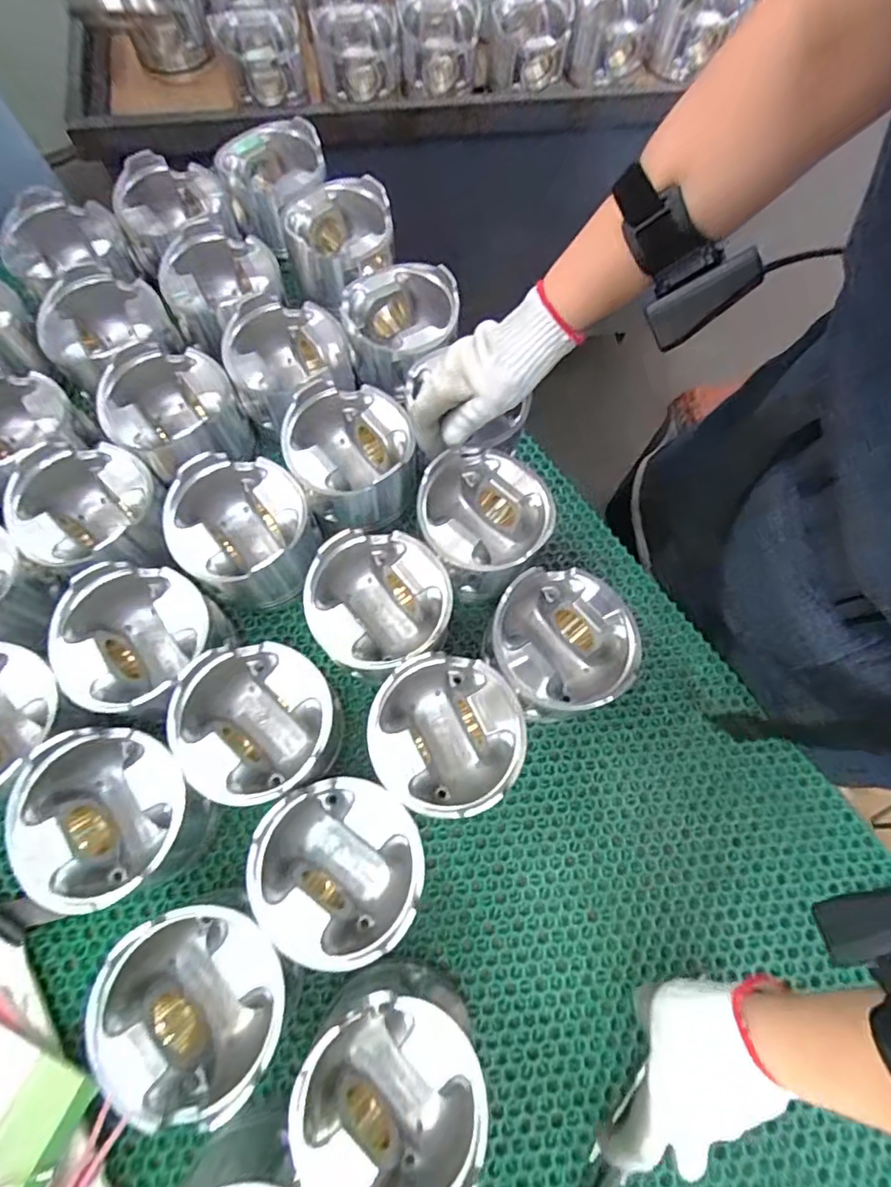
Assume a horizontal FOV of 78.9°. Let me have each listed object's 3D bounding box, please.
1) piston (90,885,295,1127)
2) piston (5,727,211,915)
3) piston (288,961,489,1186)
[{"bbox_3d":[-0.155,0.263,0.357,0.108,0.084,0.105,1,71,-2],"label":"piston"},{"bbox_3d":[-0.228,0.156,0.393,0.109,0.092,0.108,1,71,-2],"label":"piston"},{"bbox_3d":[-0.035,0.318,0.353,0.107,0.102,0.117,1,71,-2],"label":"piston"}]

